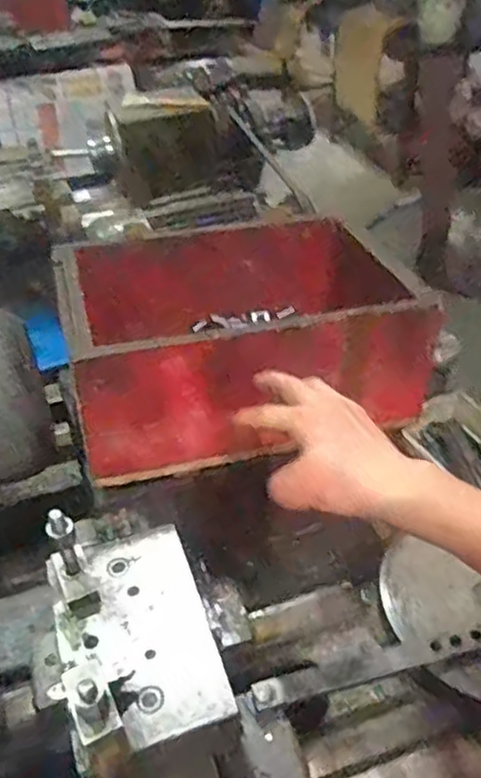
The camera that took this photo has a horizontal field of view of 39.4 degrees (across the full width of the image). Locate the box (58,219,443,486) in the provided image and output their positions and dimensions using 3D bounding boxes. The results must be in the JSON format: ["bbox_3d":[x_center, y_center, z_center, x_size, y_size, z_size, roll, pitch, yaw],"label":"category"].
[{"bbox_3d":[-0.003,-0.075,0.746,0.372,0.160,0.271,-11,39,-9],"label":"box"}]

